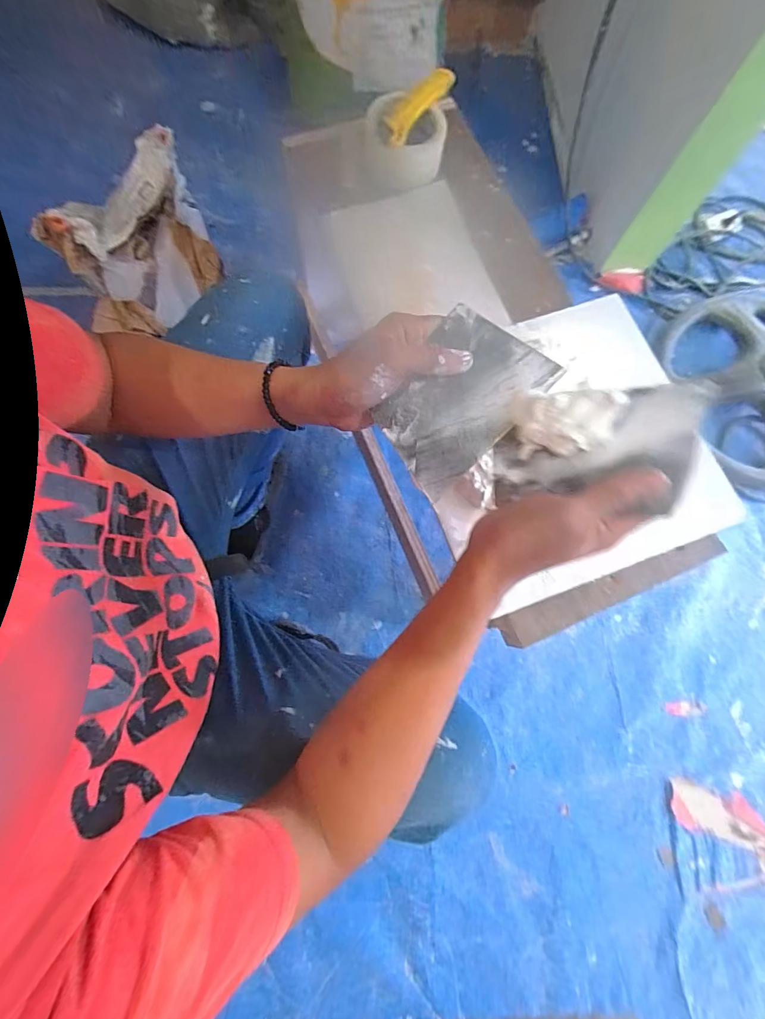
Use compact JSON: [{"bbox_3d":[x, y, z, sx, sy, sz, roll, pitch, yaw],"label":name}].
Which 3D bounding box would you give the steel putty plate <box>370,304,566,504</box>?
[{"bbox_3d":[0.059,-0.089,0.352,0.094,0.008,0.137,44,99,2],"label":"steel putty plate"}]

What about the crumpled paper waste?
[{"bbox_3d":[-0.417,-0.450,0.731,0.258,0.199,0.157,-27,74,-14],"label":"crumpled paper waste"}]

